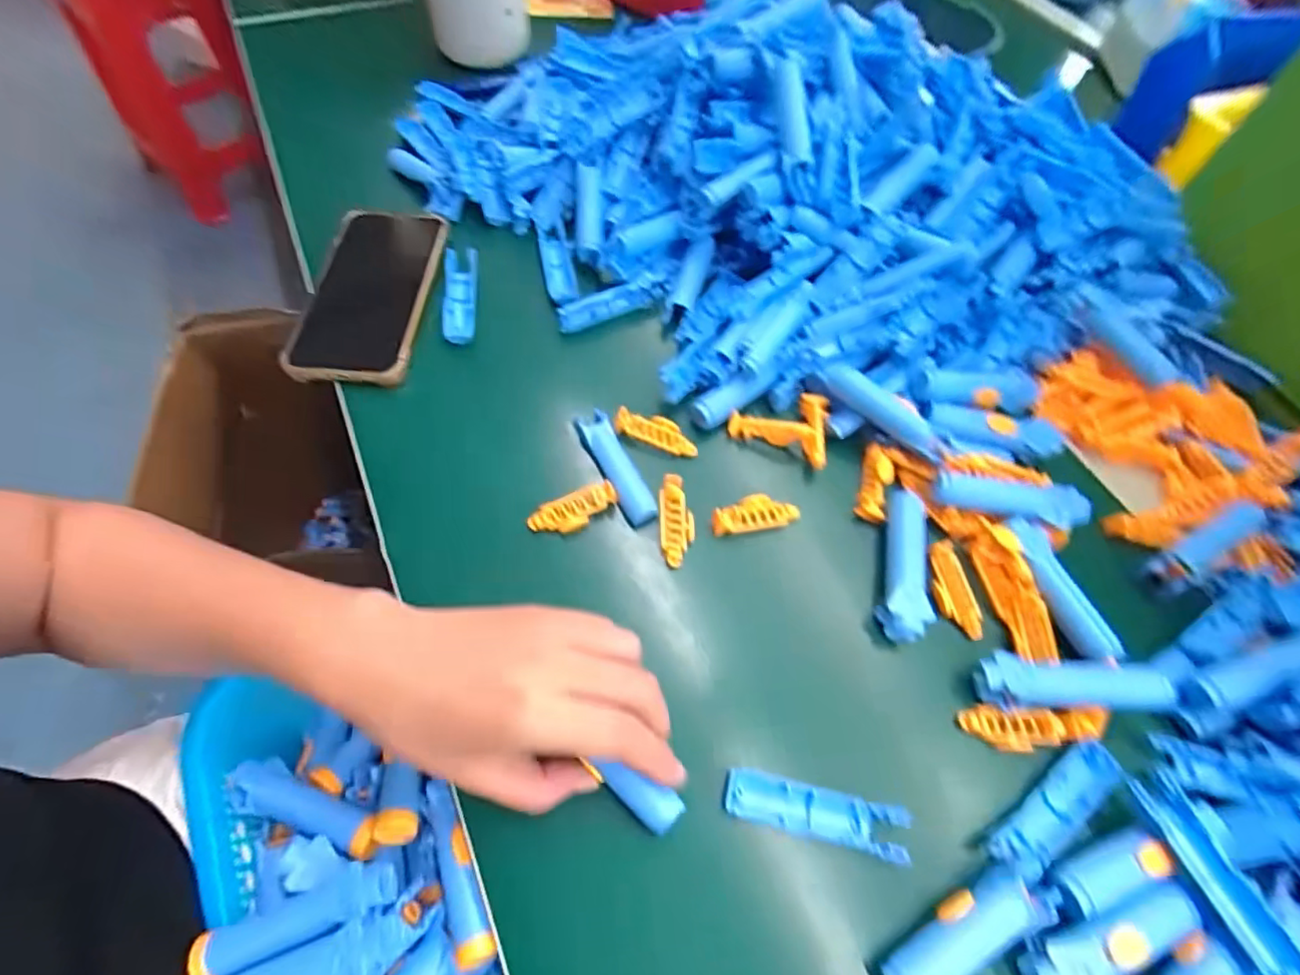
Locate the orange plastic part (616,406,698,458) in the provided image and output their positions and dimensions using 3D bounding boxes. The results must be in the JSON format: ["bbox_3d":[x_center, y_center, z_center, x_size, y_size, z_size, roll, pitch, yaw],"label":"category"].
[{"bbox_3d":[0.005,-0.034,0.350,0.050,0.007,0.019,19,61,6],"label":"orange plastic part"}]

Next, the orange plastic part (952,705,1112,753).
[{"bbox_3d":[0.181,0.113,0.276,0.064,0.013,0.019,1,60,-4],"label":"orange plastic part"}]

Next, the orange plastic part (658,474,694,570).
[{"bbox_3d":[0.015,0.018,0.323,0.018,0.006,0.050,-1,73,-5],"label":"orange plastic part"}]

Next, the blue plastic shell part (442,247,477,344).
[{"bbox_3d":[-0.127,-0.130,0.397,0.020,0.019,0.083,-4,61,-6],"label":"blue plastic shell part"}]

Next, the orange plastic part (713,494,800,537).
[{"bbox_3d":[0.059,0.014,0.327,0.050,0.009,0.020,-9,61,-9],"label":"orange plastic part"}]

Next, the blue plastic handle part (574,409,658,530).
[{"bbox_3d":[-0.018,-0.010,0.342,0.021,0.015,0.074,-25,65,-17],"label":"blue plastic handle part"}]

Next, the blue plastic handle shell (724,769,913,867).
[{"bbox_3d":[0.072,0.141,0.256,0.077,0.008,0.021,13,60,3],"label":"blue plastic handle shell"}]

